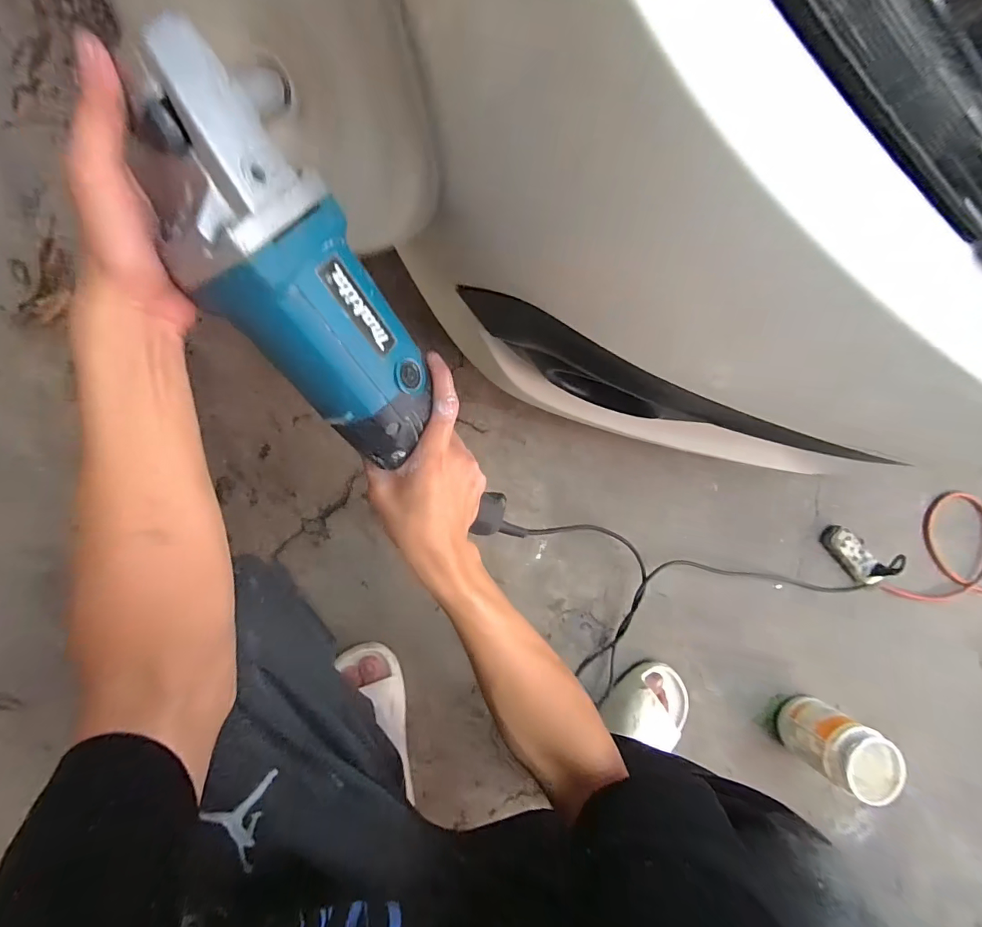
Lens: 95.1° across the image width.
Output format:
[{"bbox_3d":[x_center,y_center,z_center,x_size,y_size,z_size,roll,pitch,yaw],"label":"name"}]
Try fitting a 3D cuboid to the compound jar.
[{"bbox_3d":[0.550,0.452,0.726,0.104,0.143,0.099,36,83,-1],"label":"compound jar"}]

